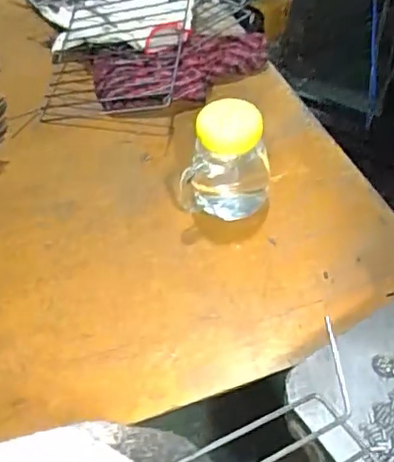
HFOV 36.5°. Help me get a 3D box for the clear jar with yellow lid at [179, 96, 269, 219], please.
[{"bbox_3d":[0.028,-0.073,0.612,0.096,0.118,0.067,-5,48,1],"label":"clear jar with yellow lid"}]

